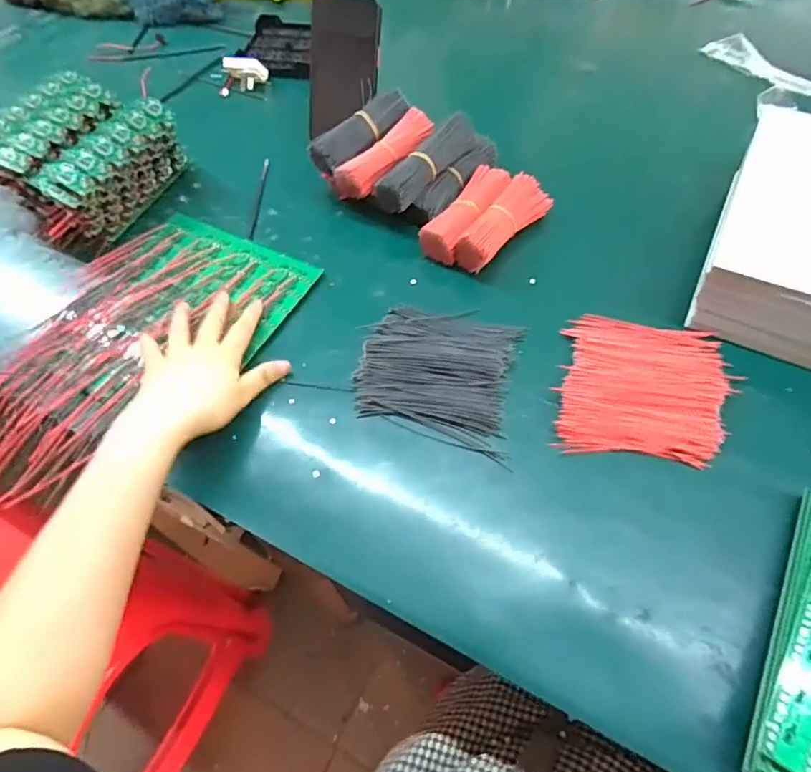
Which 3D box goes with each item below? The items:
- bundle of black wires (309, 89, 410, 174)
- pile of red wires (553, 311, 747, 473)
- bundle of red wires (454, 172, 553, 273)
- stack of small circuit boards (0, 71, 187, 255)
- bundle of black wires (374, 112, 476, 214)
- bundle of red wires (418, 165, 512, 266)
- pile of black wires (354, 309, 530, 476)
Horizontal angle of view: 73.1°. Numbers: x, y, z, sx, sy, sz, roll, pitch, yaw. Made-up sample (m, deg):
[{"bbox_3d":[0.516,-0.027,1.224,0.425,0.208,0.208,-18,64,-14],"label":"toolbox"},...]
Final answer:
[{"bbox_3d":[-0.047,-0.271,0.575,0.116,0.031,0.041,-41,64,-19],"label":"bundle of black wires"},{"bbox_3d":[0.196,-0.002,0.446,0.128,0.010,0.139,13,60,12],"label":"pile of red wires"},{"bbox_3d":[0.096,-0.160,0.536,0.039,0.042,0.120,36,67,23],"label":"bundle of red wires"},{"bbox_3d":[-0.339,-0.240,0.580,0.147,0.085,0.161,22,63,17],"label":"stack of small circuit boards"},{"bbox_3d":[0.024,-0.226,0.551,0.126,0.035,0.034,-41,64,-19],"label":"bundle of black wires"},{"bbox_3d":[0.063,-0.173,0.556,0.042,0.033,0.124,30,65,20],"label":"bundle of red wires"},{"bbox_3d":[0.026,-0.012,0.466,0.131,0.013,0.124,11,60,10],"label":"pile of black wires"}]

